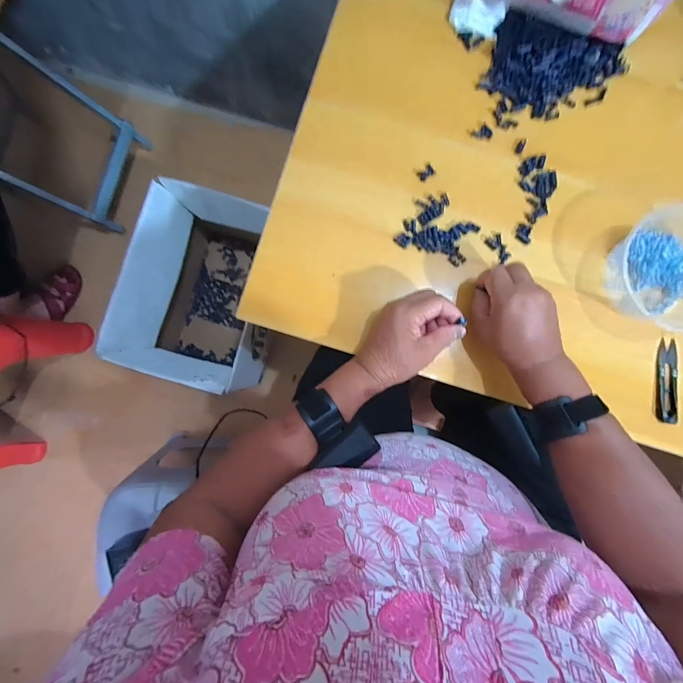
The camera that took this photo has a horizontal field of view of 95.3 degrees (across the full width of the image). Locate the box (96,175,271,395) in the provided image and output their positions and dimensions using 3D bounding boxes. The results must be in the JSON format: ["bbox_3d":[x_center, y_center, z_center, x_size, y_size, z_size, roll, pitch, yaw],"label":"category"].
[{"bbox_3d":[-0.309,-0.120,0.765,0.285,0.281,0.414,11,87,2],"label":"box"}]

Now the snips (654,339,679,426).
[{"bbox_3d":[0.405,0.049,0.387,0.026,0.010,0.099,3,87,1],"label":"snips"}]

